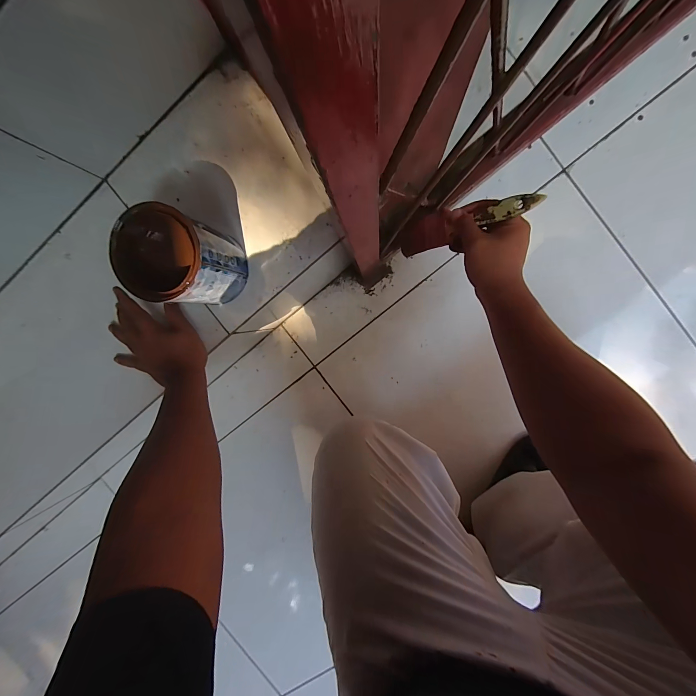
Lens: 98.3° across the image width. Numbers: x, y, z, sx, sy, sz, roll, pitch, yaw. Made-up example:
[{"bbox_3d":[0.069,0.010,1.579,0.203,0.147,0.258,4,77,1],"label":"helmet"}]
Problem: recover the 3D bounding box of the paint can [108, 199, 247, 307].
[{"bbox_3d":[-0.200,-0.109,0.381,0.097,0.135,0.097,1,98,6],"label":"paint can"}]

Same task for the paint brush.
[{"bbox_3d":[0.145,-0.166,0.398,0.020,0.199,0.048,-12,98,-35],"label":"paint brush"}]

